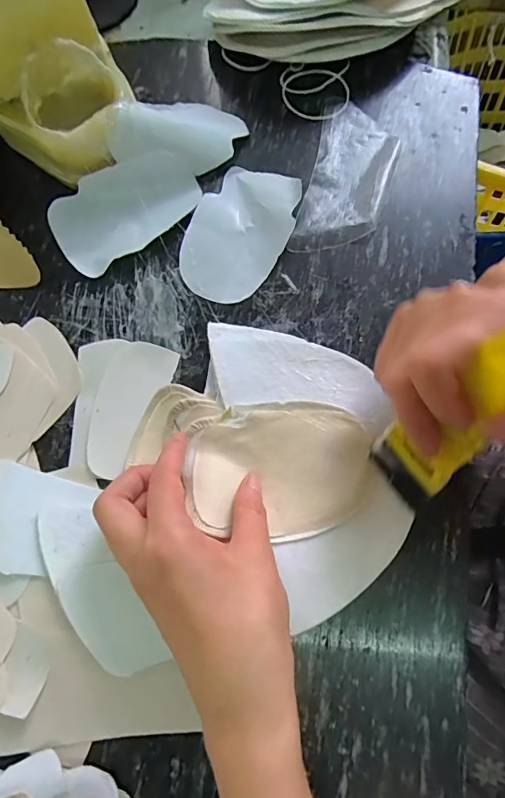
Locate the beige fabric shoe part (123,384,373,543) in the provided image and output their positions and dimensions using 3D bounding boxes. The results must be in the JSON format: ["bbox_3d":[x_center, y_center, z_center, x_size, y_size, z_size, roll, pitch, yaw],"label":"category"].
[{"bbox_3d":[-0.004,0.037,0.264,0.143,0.022,0.079,9,73,3],"label":"beige fabric shoe part"}]

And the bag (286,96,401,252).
[{"bbox_3d":[0.073,-0.172,0.335,0.059,0.005,0.139,12,75,9],"label":"bag"}]

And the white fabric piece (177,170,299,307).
[{"bbox_3d":[-0.010,-0.124,0.320,0.071,0.012,0.108,17,76,10],"label":"white fabric piece"}]

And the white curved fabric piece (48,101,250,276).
[{"bbox_3d":[-0.076,-0.168,0.321,0.072,0.039,0.173,37,78,12],"label":"white curved fabric piece"}]

